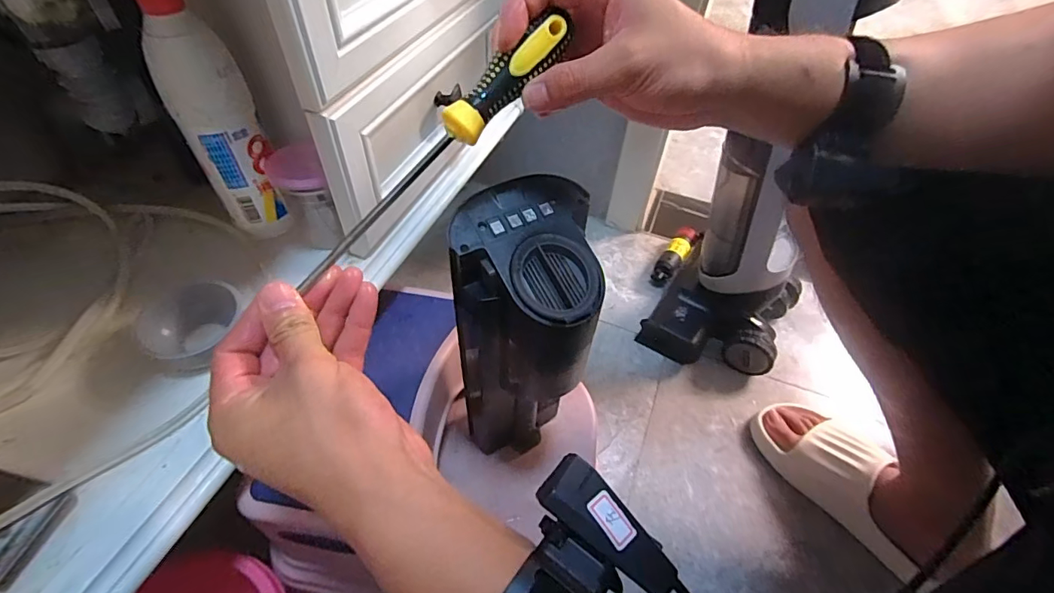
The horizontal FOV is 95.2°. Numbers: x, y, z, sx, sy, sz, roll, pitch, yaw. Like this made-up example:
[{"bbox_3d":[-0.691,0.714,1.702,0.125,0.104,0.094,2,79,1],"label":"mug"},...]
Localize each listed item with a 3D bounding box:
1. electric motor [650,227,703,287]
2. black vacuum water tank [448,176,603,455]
[{"bbox_3d":[0.277,-0.074,0.904,0.046,0.046,0.140,28,53,19],"label":"electric motor"},{"bbox_3d":[-0.008,0.062,0.439,0.103,0.321,0.114,1,49,-4],"label":"black vacuum water tank"}]

